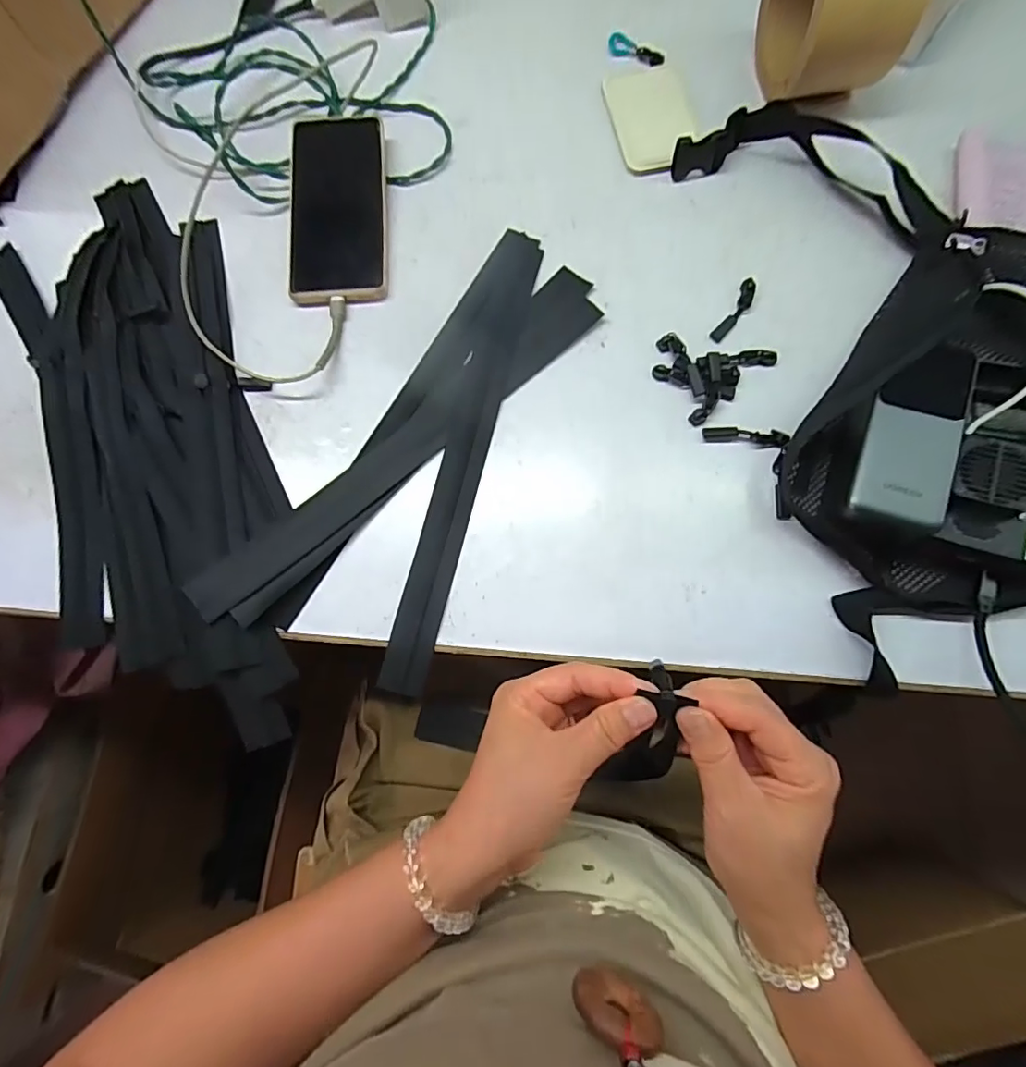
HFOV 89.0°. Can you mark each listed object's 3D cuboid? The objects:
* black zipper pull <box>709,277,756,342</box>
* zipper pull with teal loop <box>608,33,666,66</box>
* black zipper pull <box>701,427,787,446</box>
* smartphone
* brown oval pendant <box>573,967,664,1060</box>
[{"bbox_3d":[0.170,-0.170,0.397,0.014,0.004,0.058,32,80,9],"label":"black zipper pull"},{"bbox_3d":[0.110,-0.430,0.465,0.051,0.006,0.017,28,79,8],"label":"zipper pull with teal loop"},{"bbox_3d":[0.166,-0.070,0.372,0.057,0.006,0.012,7,77,3],"label":"black zipper pull"},{"bbox_3d":[-0.142,-0.268,0.426,0.075,0.016,0.172,-4,82,2],"label":"smartphone"},{"bbox_3d":[0.043,0.195,0.214,0.036,0.035,0.010,23,79,7],"label":"brown oval pendant"}]

